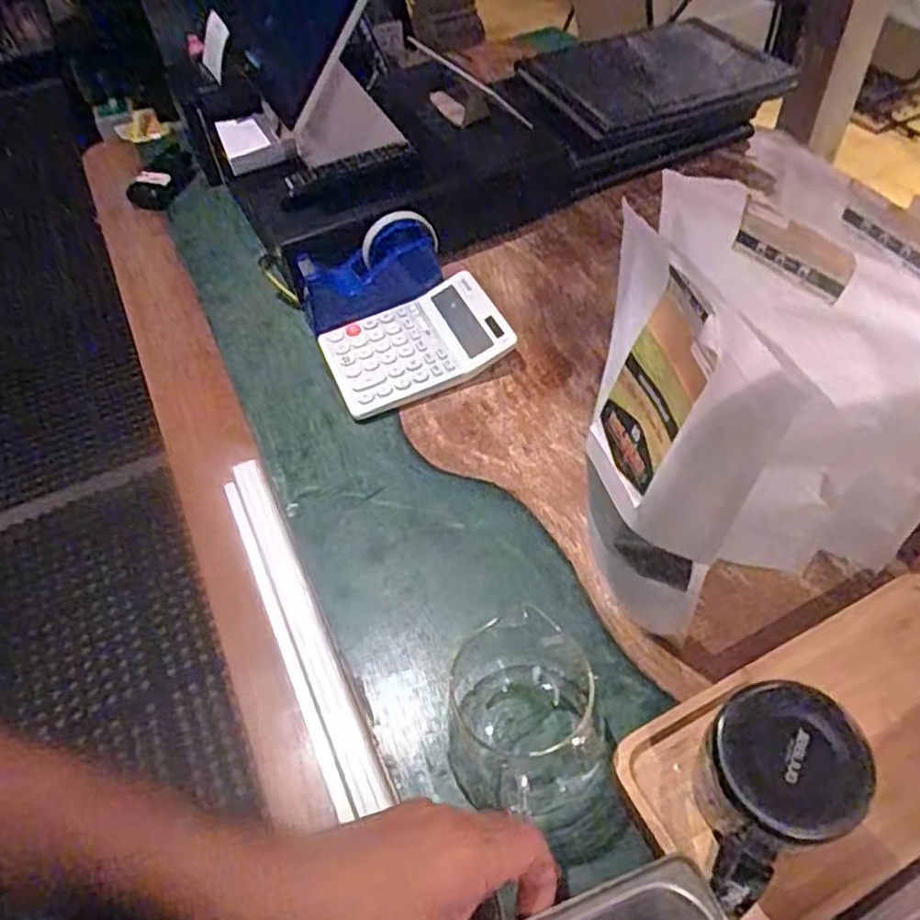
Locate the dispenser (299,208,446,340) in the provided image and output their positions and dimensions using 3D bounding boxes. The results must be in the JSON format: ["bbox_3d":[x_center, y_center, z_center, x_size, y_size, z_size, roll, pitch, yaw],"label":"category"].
[{"bbox_3d":[-0.099,-0.211,0.774,0.155,0.092,0.061,-19,51,-11],"label":"dispenser"}]

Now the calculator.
[{"bbox_3d":[-0.046,-0.123,0.744,0.182,0.032,0.134,-21,51,-12],"label":"calculator"}]

